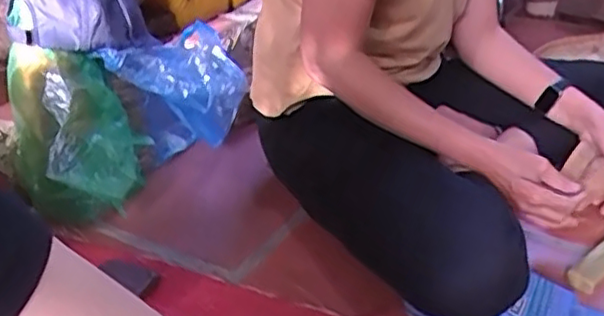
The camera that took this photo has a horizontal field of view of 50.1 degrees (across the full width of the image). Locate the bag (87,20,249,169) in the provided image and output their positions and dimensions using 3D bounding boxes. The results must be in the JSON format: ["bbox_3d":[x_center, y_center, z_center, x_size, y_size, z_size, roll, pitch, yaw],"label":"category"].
[{"bbox_3d":[-0.204,-0.089,1.008,0.190,0.222,0.148,-15,30,-22],"label":"bag"}]

